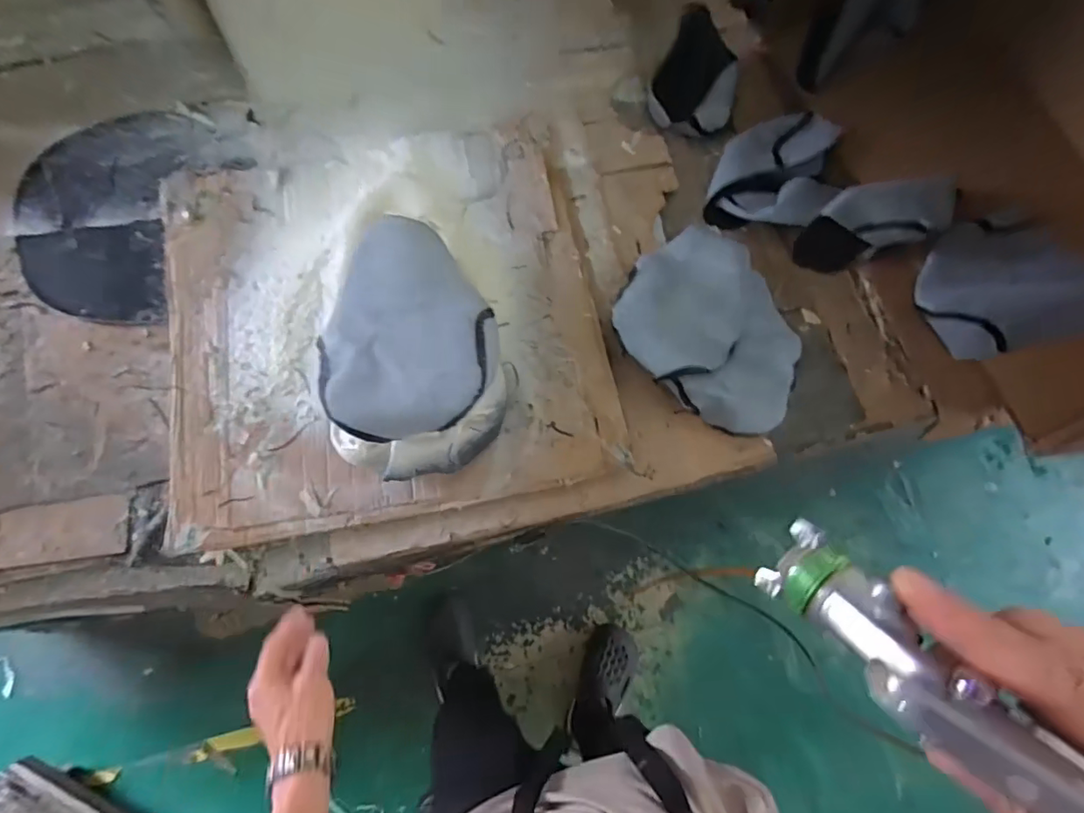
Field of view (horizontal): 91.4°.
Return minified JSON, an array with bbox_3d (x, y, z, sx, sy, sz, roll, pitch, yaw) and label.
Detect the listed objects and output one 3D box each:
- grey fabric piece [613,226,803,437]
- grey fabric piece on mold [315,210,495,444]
[{"bbox_3d":[0.241,-0.130,0.747,0.253,0.045,0.304,25,55,-4],"label":"grey fabric piece"},{"bbox_3d":[-0.157,-0.110,0.600,0.190,0.073,0.303,-14,75,-3],"label":"grey fabric piece on mold"}]

